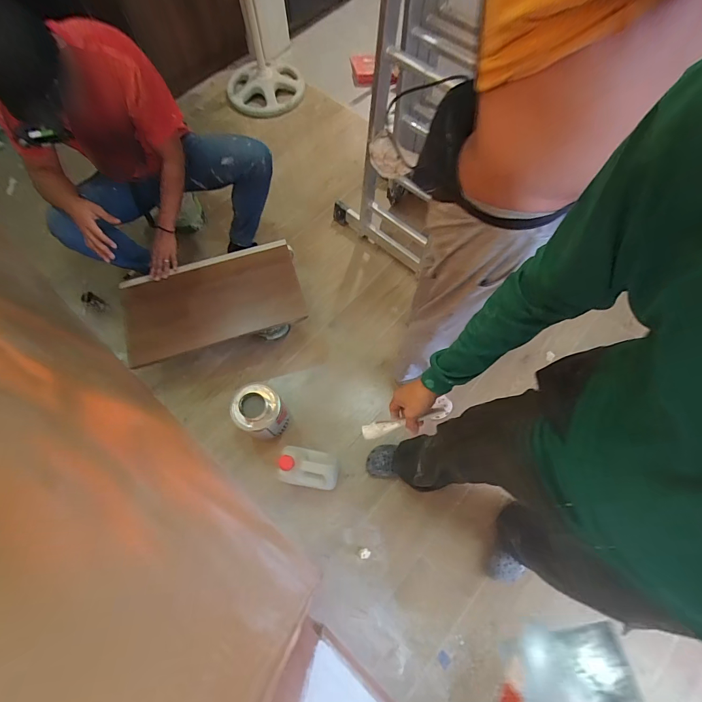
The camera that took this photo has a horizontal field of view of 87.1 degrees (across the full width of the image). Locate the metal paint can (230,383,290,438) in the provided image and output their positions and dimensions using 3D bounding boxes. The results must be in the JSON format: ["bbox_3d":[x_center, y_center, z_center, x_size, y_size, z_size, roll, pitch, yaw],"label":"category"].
[{"bbox_3d":[-0.306,0.209,1.267,0.147,0.257,0.145,0,68,0],"label":"metal paint can"}]

